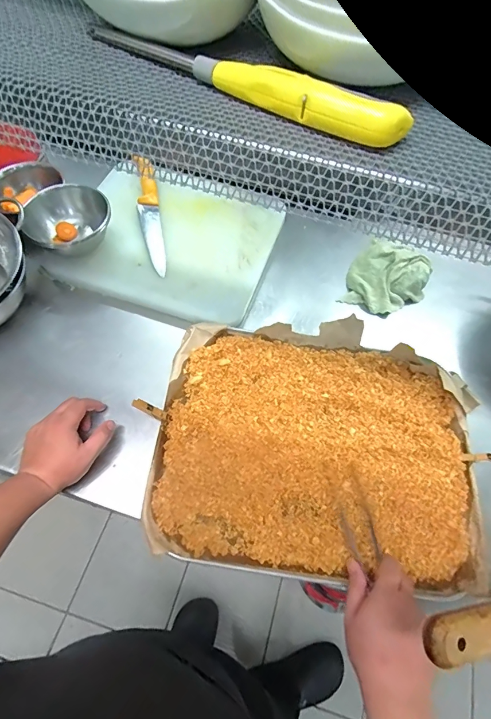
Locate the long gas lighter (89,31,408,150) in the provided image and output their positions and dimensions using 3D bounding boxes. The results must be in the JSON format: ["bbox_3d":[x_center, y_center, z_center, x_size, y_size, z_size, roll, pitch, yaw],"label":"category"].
[{"bbox_3d":[-0.009,-0.207,0.284,0.257,0.025,0.022,27,63,12],"label":"long gas lighter"}]

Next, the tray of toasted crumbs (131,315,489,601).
[{"bbox_3d":[0.109,0.116,0.584,0.467,0.039,0.366,8,60,3],"label":"tray of toasted crumbs"}]

